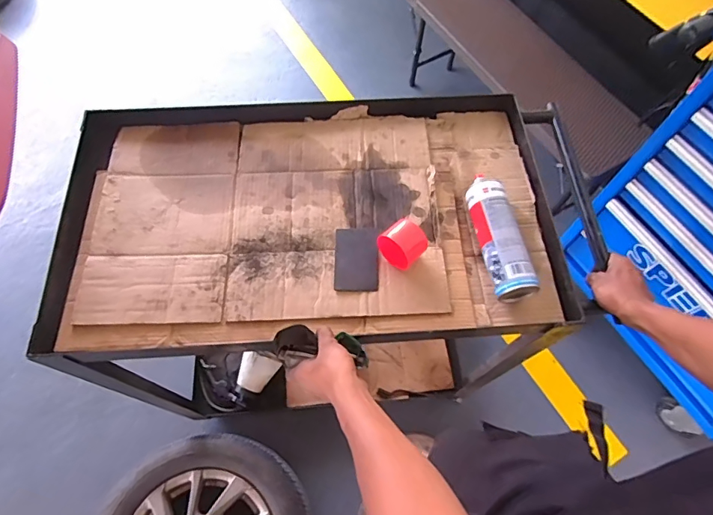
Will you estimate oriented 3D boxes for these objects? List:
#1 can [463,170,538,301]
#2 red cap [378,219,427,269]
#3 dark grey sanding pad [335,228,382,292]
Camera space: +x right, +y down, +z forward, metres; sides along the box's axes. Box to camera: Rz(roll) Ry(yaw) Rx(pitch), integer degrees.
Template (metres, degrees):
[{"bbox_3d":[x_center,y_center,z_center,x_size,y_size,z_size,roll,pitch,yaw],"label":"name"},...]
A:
[{"bbox_3d":[0.225,-0.037,0.739,0.057,0.058,0.216,-8,65,-6],"label":"can"},{"bbox_3d":[0.074,-0.018,0.725,0.063,0.059,0.062,36,60,24],"label":"red cap"},{"bbox_3d":[0.001,0.001,0.742,0.071,0.009,0.114,1,64,1],"label":"dark grey sanding pad"}]

